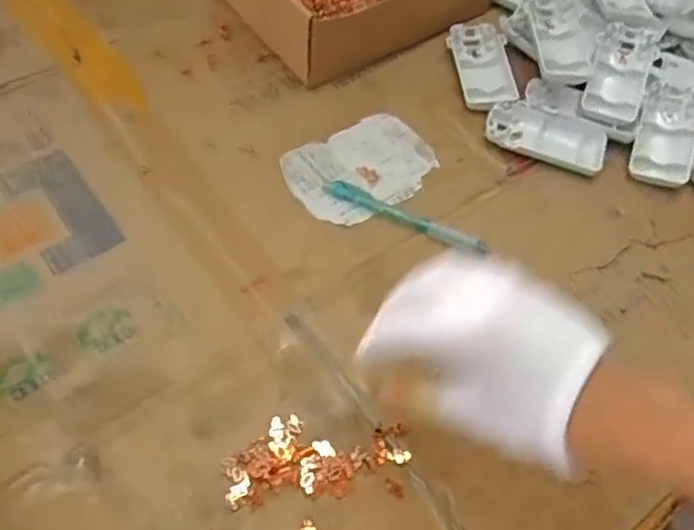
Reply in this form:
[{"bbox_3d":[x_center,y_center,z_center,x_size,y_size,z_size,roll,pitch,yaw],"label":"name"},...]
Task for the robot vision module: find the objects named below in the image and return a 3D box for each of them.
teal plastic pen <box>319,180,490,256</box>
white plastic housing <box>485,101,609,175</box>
[{"bbox_3d":[0.041,-0.037,0.512,0.127,0.015,0.014,27,58,12],"label":"teal plastic pen"},{"bbox_3d":[0.162,-0.106,0.559,0.096,0.011,0.049,18,56,6],"label":"white plastic housing"}]

